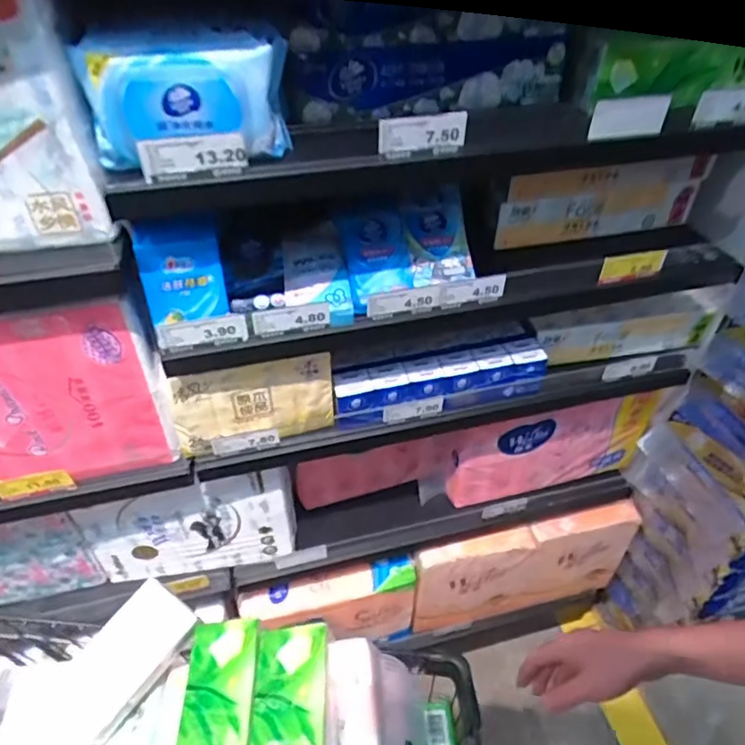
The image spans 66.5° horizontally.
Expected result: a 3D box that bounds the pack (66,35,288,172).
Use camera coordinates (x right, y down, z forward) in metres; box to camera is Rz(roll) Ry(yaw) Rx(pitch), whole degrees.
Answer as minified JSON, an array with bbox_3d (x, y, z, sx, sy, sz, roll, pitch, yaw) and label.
[{"bbox_3d":[-0.169,-0.249,0.523,0.177,0.098,0.058,-7,42,-7],"label":"pack"}]

